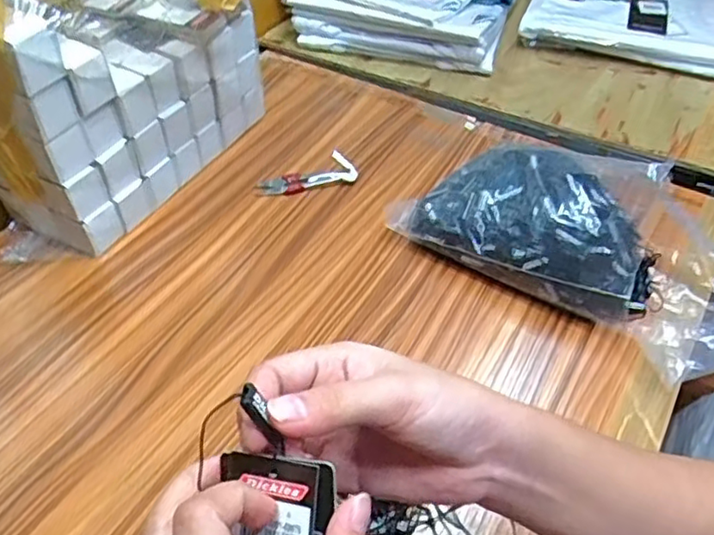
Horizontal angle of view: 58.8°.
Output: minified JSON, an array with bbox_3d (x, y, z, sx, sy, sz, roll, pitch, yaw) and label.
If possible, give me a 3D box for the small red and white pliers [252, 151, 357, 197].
[{"bbox_3d":[-0.056,-0.100,0.675,0.105,0.010,0.050,-10,47,-9],"label":"small red and white pliers"}]

